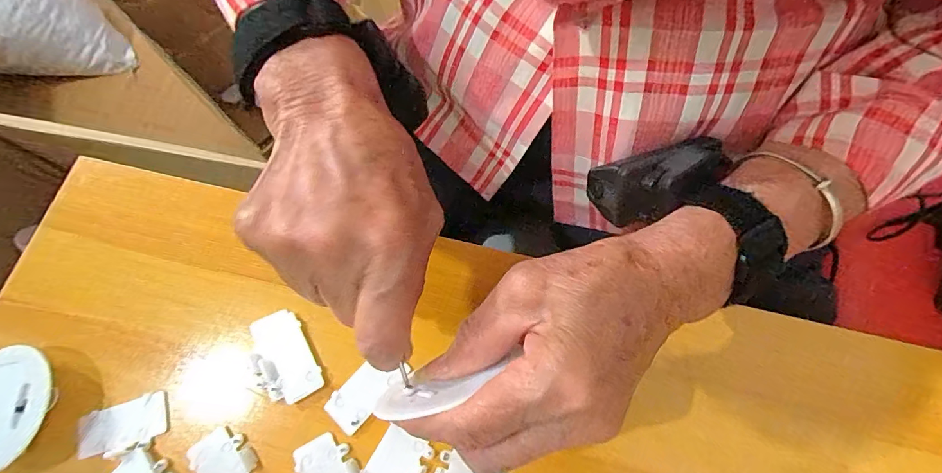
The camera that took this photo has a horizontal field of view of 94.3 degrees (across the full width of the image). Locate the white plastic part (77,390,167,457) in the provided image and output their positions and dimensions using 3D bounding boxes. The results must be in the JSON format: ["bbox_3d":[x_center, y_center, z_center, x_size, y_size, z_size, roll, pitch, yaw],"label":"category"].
[{"bbox_3d":[-0.193,0.105,0.240,0.046,0.004,0.026,-18,71,-4],"label":"white plastic part"}]

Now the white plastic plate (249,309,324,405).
[{"bbox_3d":[-0.108,0.069,0.249,0.032,0.007,0.051,-29,72,-8],"label":"white plastic plate"}]

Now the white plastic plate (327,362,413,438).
[{"bbox_3d":[-0.059,0.085,0.244,0.024,0.004,0.047,42,77,15],"label":"white plastic plate"}]

